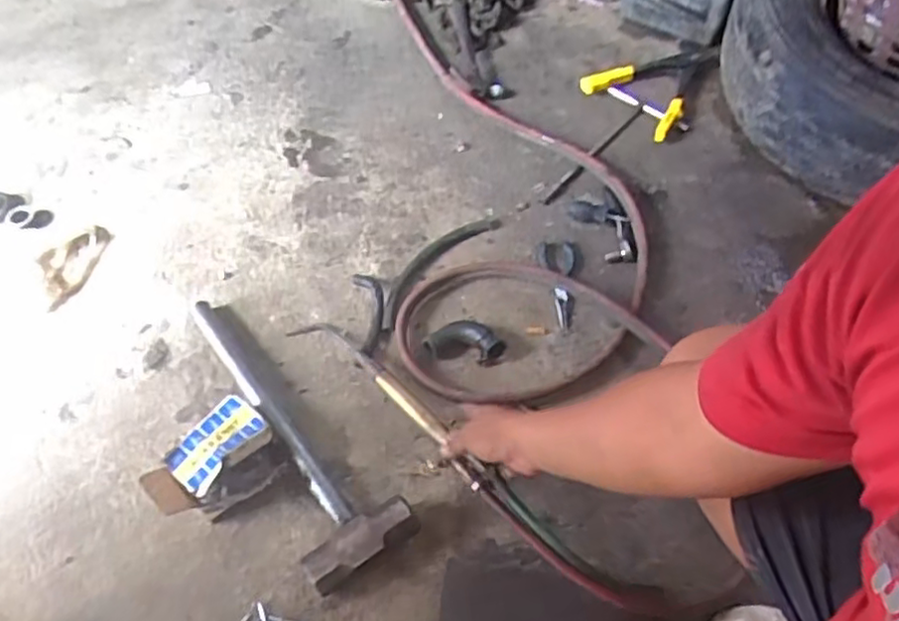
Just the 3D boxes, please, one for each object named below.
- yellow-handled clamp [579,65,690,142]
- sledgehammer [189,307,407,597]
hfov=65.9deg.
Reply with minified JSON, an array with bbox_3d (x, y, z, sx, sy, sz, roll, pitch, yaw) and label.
[{"bbox_3d":[0.394,-0.438,1.455,0.136,0.053,0.222,-33,64,-18],"label":"yellow-handled clamp"},{"bbox_3d":[-0.250,0.160,0.964,0.144,0.053,0.476,-37,64,-18],"label":"sledgehammer"}]

